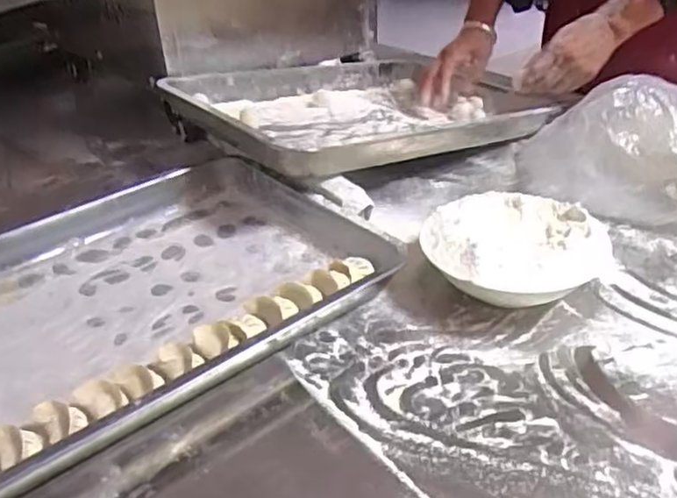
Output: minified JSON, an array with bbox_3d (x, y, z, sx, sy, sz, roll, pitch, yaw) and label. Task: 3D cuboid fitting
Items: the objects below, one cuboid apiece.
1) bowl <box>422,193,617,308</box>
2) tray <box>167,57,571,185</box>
[{"bbox_3d":[0.166,0.008,0.641,0.165,0.061,0.155,-3,33,2],"label":"bowl"},{"bbox_3d":[0.026,-0.196,0.950,0.478,0.057,0.388,-14,32,-30],"label":"tray"}]

